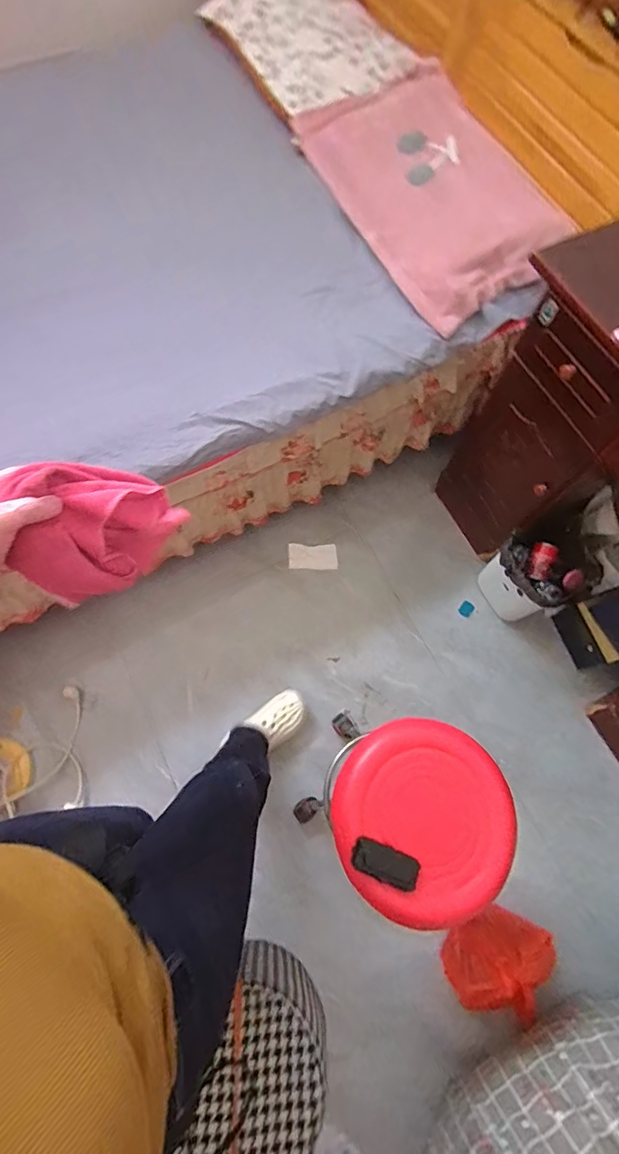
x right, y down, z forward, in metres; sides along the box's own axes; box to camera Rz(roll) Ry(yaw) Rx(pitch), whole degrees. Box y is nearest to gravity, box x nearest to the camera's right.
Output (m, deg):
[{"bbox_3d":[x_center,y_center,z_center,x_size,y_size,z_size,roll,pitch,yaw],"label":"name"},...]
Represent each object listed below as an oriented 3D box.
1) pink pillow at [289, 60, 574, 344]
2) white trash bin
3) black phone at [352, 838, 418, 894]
[{"bbox_3d":[0.288,-1.025,1.215,0.394,0.084,0.819,-27,75,7],"label":"pink pillow"},{"bbox_3d":[0.630,0.006,1.337,0.214,0.252,0.237,-30,75,-12],"label":"white trash bin"},{"bbox_3d":[0.122,0.462,0.754,0.106,0.011,0.049,21,71,5],"label":"black phone"}]

